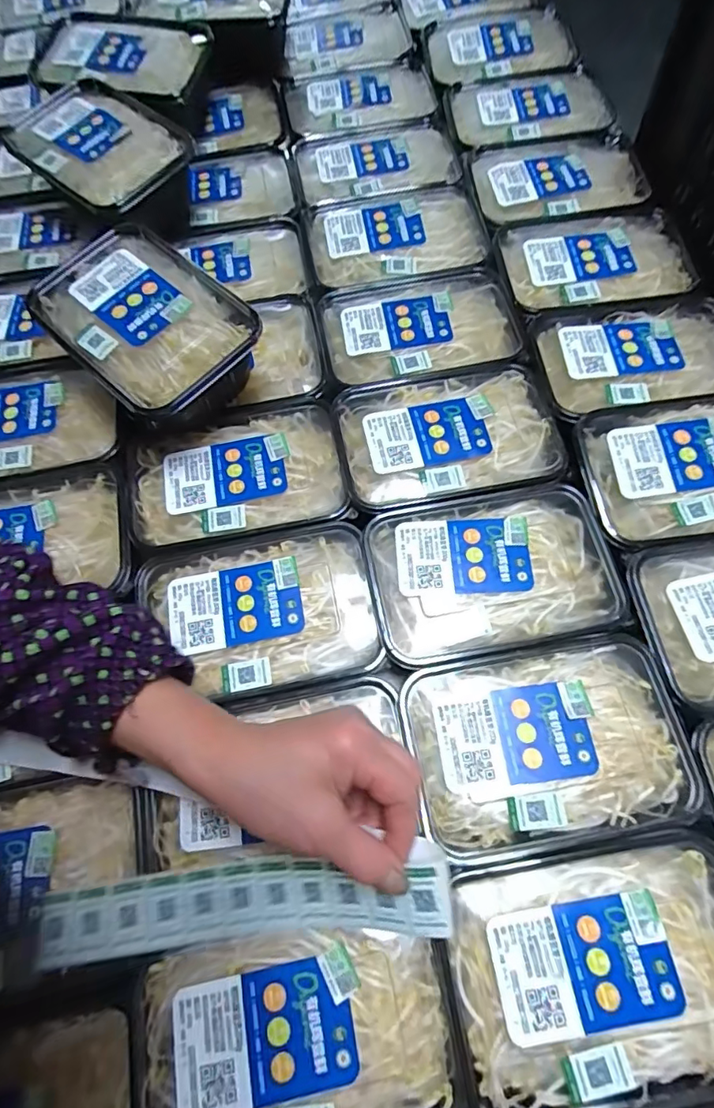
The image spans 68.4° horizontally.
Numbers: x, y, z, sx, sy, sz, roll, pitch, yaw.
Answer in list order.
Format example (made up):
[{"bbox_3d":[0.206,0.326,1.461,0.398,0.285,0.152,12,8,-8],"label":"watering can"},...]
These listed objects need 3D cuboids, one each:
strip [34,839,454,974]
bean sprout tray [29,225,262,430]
[{"bbox_3d":[-0.070,0.202,0.303,0.244,0.029,0.042,-12,67,10],"label":"strip"},{"bbox_3d":[-0.172,-0.180,0.449,0.124,0.078,0.182,-43,72,-13],"label":"bean sprout tray"}]

